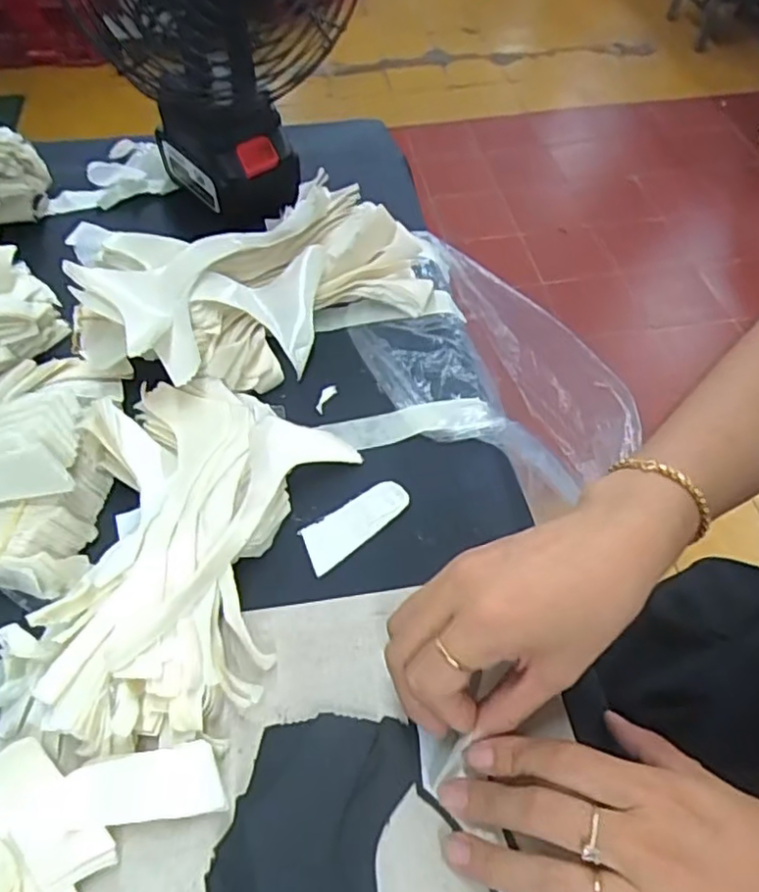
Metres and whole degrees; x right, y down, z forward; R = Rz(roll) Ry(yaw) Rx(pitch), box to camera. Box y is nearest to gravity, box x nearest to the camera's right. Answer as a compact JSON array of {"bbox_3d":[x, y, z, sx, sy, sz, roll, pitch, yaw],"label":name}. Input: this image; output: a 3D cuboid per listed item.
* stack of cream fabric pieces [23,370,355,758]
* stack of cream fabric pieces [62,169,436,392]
[{"bbox_3d":[-0.104,0.052,0.352,0.127,0.045,0.202,13,55,10],"label":"stack of cream fabric pieces"},{"bbox_3d":[-0.079,-0.120,0.461,0.224,0.074,0.134,-31,59,-20],"label":"stack of cream fabric pieces"}]

